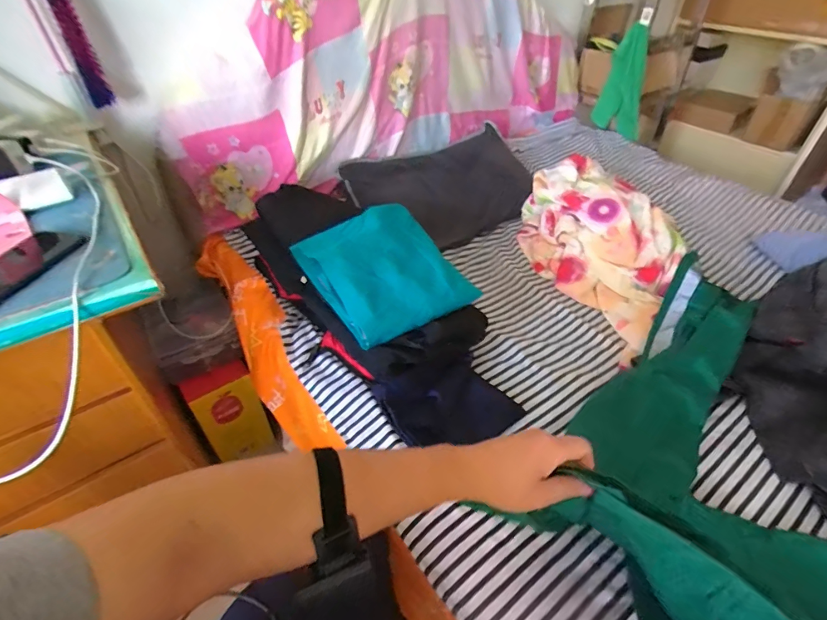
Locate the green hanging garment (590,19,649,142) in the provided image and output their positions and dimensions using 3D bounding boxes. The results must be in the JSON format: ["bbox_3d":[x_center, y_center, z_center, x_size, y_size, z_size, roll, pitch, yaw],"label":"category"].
[{"bbox_3d":[0.785,-0.814,1.565,0.182,0.360,0.055,12,43,12],"label":"green hanging garment"}]

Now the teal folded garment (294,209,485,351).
[{"bbox_3d":[-0.046,-0.082,0.786,0.267,0.056,0.269,-31,67,-27],"label":"teal folded garment"}]

